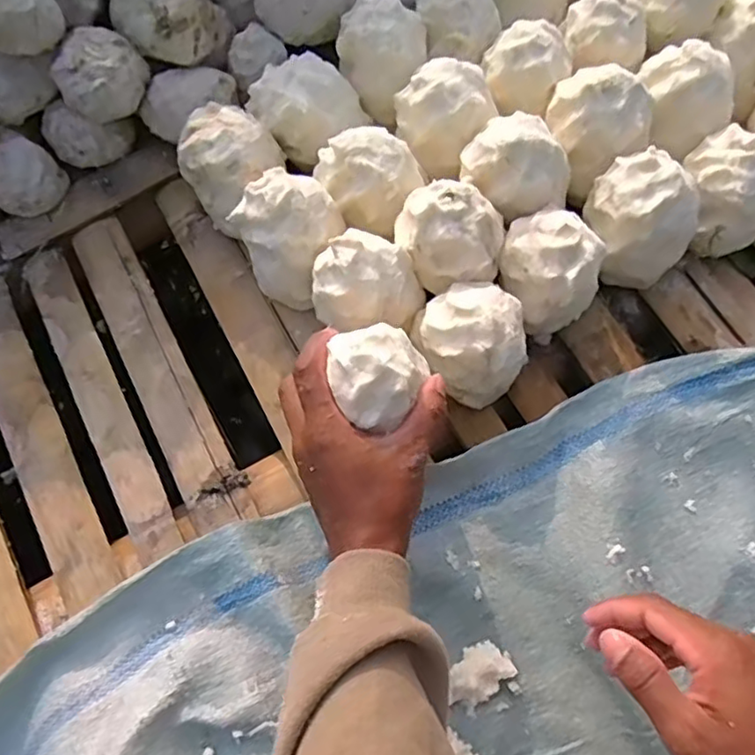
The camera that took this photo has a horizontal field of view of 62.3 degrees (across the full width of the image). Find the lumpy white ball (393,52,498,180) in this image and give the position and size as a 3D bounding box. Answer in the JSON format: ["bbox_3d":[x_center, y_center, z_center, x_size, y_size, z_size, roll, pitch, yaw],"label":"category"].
[{"bbox_3d":[0.059,-0.228,0.541,0.075,0.063,0.073,-1,71,2],"label":"lumpy white ball"}]

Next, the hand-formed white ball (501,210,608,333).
[{"bbox_3d":[0.141,-0.090,0.507,0.072,0.074,0.085,-32,72,-9],"label":"hand-formed white ball"}]

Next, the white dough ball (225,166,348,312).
[{"bbox_3d":[-0.072,-0.118,0.532,0.082,0.103,0.089,30,74,12],"label":"white dough ball"}]

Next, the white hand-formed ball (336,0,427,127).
[{"bbox_3d":[0.006,-0.291,0.566,0.072,0.069,0.069,-1,71,2],"label":"white hand-formed ball"}]

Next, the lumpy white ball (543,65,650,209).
[{"bbox_3d":[0.184,-0.217,0.530,0.069,0.077,0.082,-31,72,-9],"label":"lumpy white ball"}]

